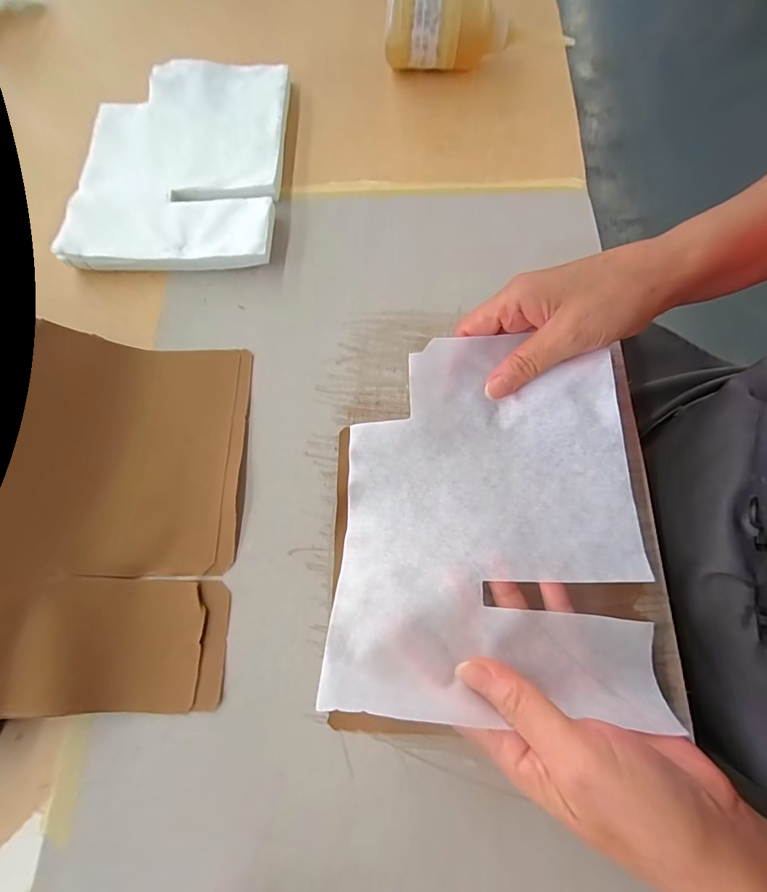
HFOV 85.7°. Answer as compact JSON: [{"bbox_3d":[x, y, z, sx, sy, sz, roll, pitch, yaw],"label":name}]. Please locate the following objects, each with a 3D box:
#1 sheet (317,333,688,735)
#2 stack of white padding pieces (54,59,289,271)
[{"bbox_3d":[0.060,0.036,0.248,0.167,0.053,0.207,1,72,3],"label":"sheet"},{"bbox_3d":[-0.179,-0.260,0.376,0.176,0.026,0.232,2,72,3],"label":"stack of white padding pieces"}]

